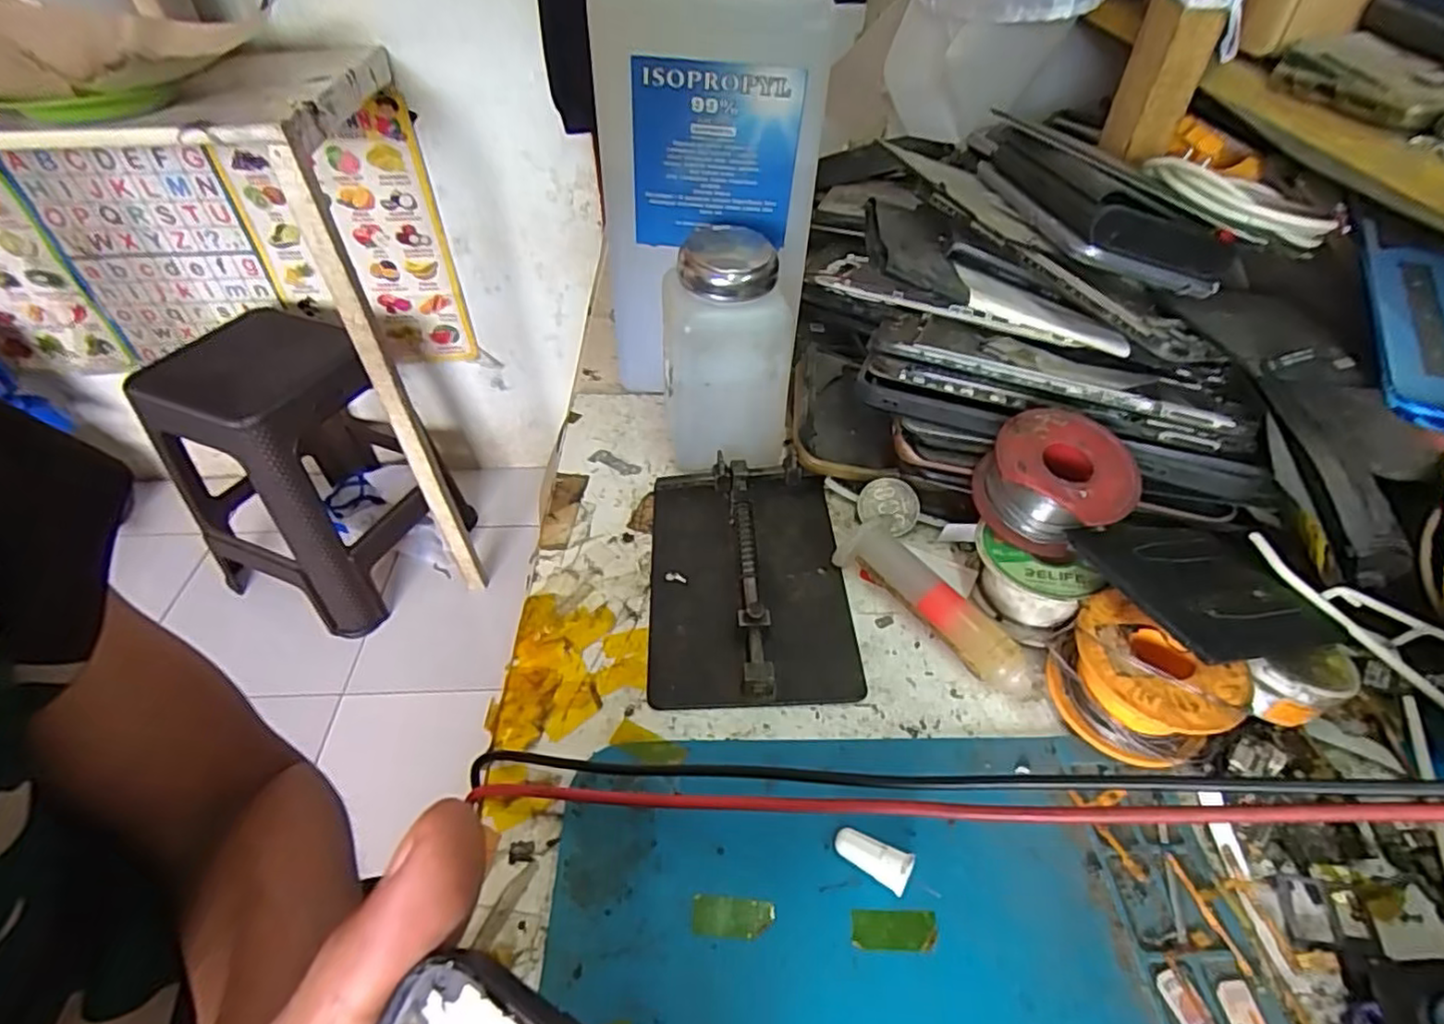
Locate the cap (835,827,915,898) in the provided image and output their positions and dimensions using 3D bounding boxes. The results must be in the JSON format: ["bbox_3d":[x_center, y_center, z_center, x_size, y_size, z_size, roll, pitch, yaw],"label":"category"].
[{"bbox_3d":[0.045,0.103,0.199,0.022,0.011,0.008,22,50,19],"label":"cap"}]

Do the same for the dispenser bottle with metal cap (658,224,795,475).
[{"bbox_3d":[0.002,-0.068,0.302,0.053,0.100,0.048,-2,46,-3],"label":"dispenser bottle with metal cap"}]

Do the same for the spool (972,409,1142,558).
[{"bbox_3d":[0.128,-0.013,0.258,0.052,0.034,0.045,30,53,25],"label":"spool"}]

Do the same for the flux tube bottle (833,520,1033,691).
[{"bbox_3d":[0.083,0.035,0.259,0.022,0.020,0.083,-34,55,-29],"label":"flux tube bottle"}]

